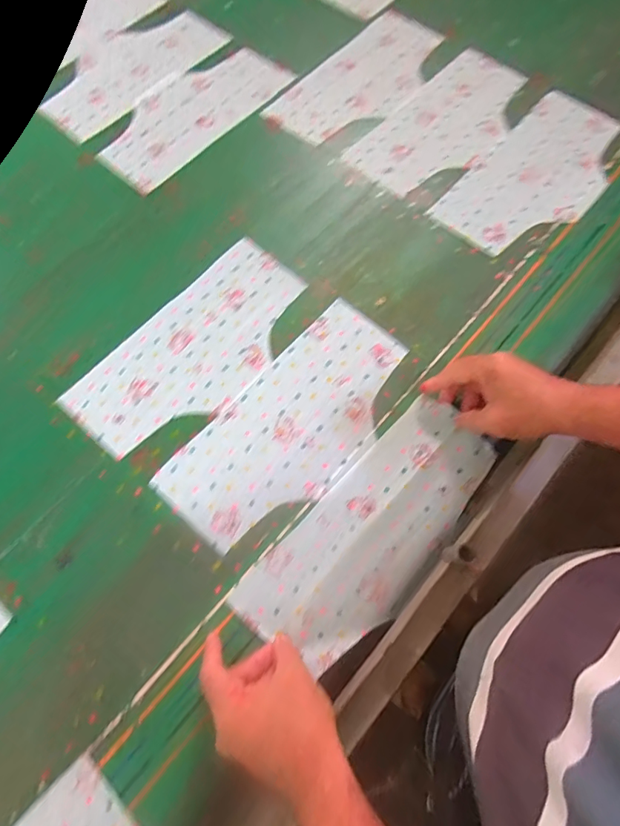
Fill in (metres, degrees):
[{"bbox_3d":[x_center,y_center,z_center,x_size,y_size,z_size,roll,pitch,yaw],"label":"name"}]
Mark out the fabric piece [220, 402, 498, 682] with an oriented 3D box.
[{"bbox_3d":[0.073,0.127,0.517,0.134,0.015,0.312,42,77,11],"label":"fabric piece"}]

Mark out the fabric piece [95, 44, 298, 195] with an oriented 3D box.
[{"bbox_3d":[-0.190,-0.482,0.754,0.156,0.012,0.323,35,74,15],"label":"fabric piece"}]

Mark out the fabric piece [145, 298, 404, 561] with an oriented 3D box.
[{"bbox_3d":[-0.015,0.012,0.560,0.156,0.006,0.324,39,75,16],"label":"fabric piece"}]

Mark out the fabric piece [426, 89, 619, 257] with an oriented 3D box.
[{"bbox_3d":[0.330,-0.344,0.683,0.163,0.009,0.317,39,75,16],"label":"fabric piece"}]

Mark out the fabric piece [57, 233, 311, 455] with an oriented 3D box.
[{"bbox_3d":[-0.138,-0.080,0.598,0.161,0.005,0.321,39,75,17],"label":"fabric piece"}]

